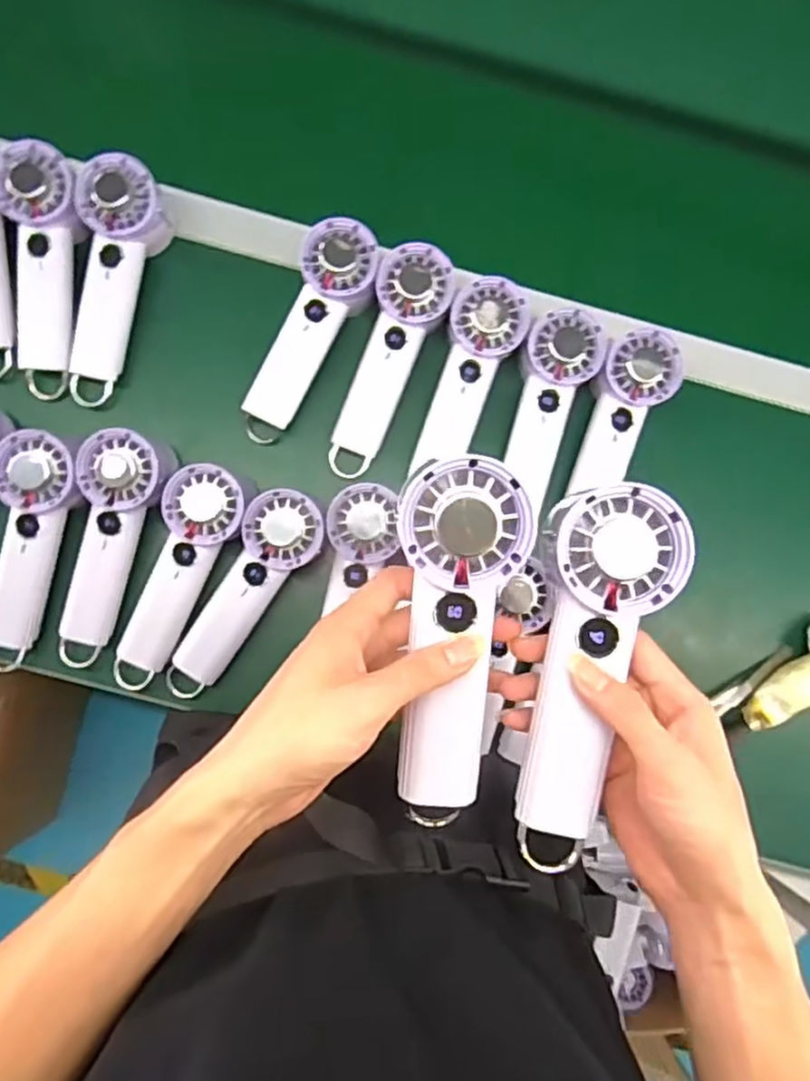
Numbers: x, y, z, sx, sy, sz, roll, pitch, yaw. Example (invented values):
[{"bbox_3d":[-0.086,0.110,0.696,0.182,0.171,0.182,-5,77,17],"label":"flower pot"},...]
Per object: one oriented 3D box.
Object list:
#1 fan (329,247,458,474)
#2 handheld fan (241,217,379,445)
[{"bbox_3d":[-0.016,-0.149,0.605,0.059,0.033,0.193,22,103,-1],"label":"fan"},{"bbox_3d":[-0.083,-0.173,0.607,0.068,0.049,0.193,28,100,0],"label":"handheld fan"}]

